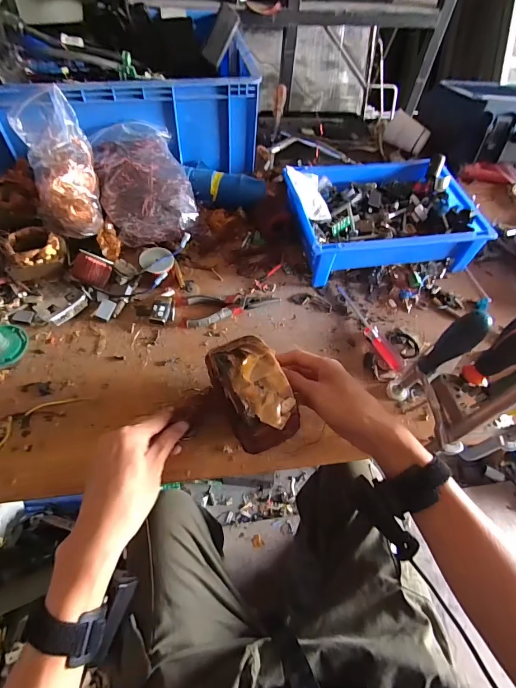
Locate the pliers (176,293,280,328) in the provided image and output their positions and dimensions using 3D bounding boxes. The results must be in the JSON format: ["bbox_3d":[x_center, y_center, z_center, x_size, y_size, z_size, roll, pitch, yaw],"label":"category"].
[{"bbox_3d":[-0.046,-0.055,0.569,0.158,0.014,0.056,-3,56,-6],"label":"pliers"}]

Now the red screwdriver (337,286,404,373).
[{"bbox_3d":[0.171,-0.030,0.568,0.019,0.019,0.173,-17,59,-15],"label":"red screwdriver"}]

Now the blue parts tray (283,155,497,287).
[{"bbox_3d":[0.209,-0.227,0.652,0.306,0.092,0.227,-7,57,-9],"label":"blue parts tray"}]

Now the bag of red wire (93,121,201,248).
[{"bbox_3d":[-0.189,-0.259,0.617,0.145,0.126,0.164,-17,59,-15],"label":"bag of red wire"}]

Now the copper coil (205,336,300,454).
[{"bbox_3d":[-0.006,0.049,0.398,0.064,0.078,0.114,-23,61,-19],"label":"copper coil"}]

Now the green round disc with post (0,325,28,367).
[{"bbox_3d":[-0.357,-0.004,0.498,0.062,0.035,0.068,34,60,17],"label":"green round disc with post"}]

